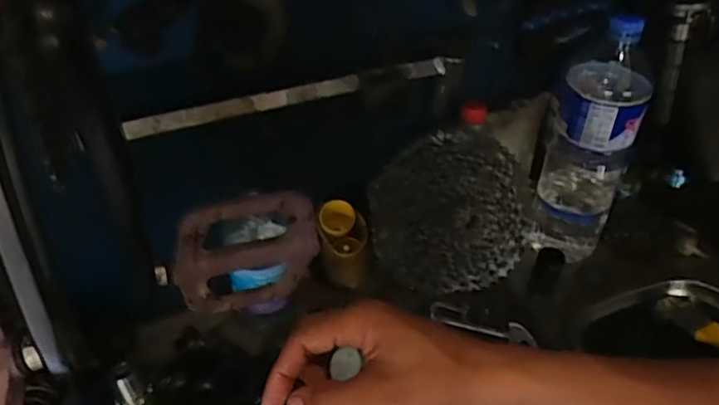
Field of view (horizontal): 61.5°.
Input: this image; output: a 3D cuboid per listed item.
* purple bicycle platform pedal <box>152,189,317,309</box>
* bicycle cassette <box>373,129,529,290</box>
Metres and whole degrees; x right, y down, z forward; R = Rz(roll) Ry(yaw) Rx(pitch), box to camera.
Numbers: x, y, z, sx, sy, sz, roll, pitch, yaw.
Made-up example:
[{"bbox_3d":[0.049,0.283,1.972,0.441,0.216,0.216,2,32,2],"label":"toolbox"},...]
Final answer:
[{"bbox_3d":[-0.081,0.035,0.415,0.108,0.099,0.017,-13,42,-15],"label":"purple bicycle platform pedal"},{"bbox_3d":[0.111,0.015,0.706,0.194,0.191,0.042,-17,9,-8],"label":"bicycle cassette"}]

